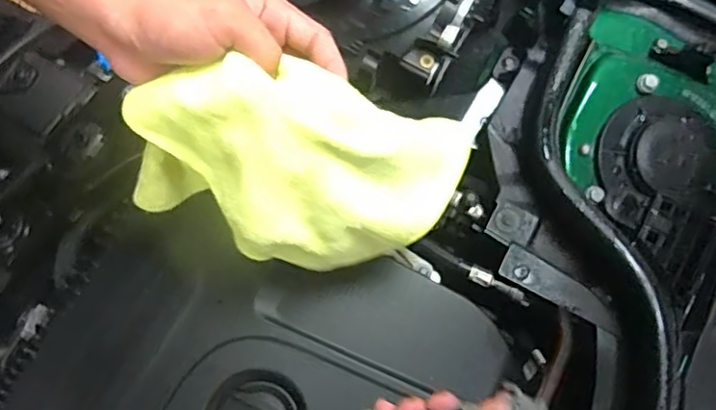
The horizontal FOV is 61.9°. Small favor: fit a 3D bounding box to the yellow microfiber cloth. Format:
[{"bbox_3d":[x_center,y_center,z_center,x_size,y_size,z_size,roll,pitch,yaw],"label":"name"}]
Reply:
[{"bbox_3d":[-0.043,-0.026,0.396,0.215,0.117,0.111,16,78,2],"label":"yellow microfiber cloth"}]

